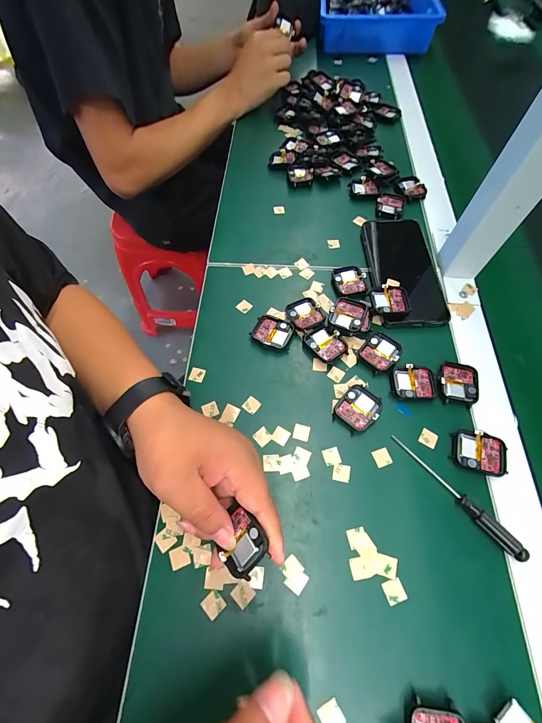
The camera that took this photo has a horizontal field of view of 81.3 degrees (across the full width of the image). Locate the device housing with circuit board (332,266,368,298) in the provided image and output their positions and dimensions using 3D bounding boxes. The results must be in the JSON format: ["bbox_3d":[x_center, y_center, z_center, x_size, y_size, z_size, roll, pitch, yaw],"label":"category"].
[{"bbox_3d":[0.098,-0.098,0.393,0.038,0.014,0.043,-2,63,-1],"label":"device housing with circuit board"}]

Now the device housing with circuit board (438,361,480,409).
[{"bbox_3d":[0.194,0.023,0.326,0.039,0.006,0.045,17,64,8],"label":"device housing with circuit board"}]

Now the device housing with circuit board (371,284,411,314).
[{"bbox_3d":[0.138,-0.068,0.366,0.042,0.019,0.034,0,63,0],"label":"device housing with circuit board"}]

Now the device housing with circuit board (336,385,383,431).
[{"bbox_3d":[0.088,0.047,0.319,0.037,0.010,0.044,38,69,17],"label":"device housing with circuit board"}]

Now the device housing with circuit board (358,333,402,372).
[{"bbox_3d":[0.120,-0.010,0.345,0.037,0.010,0.040,41,70,18],"label":"device housing with circuit board"}]

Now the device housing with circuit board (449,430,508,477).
[{"bbox_3d":[0.195,0.085,0.297,0.045,0.010,0.036,18,64,9],"label":"device housing with circuit board"}]

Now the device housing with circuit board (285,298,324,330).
[{"bbox_3d":[0.040,-0.055,0.370,0.035,0.012,0.044,-24,66,-12],"label":"device housing with circuit board"}]

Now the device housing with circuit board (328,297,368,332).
[{"bbox_3d":[0.087,-0.052,0.360,0.037,0.013,0.044,21,65,10],"label":"device housing with circuit board"}]

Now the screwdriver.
[{"bbox_3d":[0.163,0.116,0.281,0.012,0.013,0.131,-36,69,-17],"label":"screwdriver"}]

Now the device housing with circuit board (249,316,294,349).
[{"bbox_3d":[0.001,-0.032,0.361,0.044,0.012,0.036,21,65,10],"label":"device housing with circuit board"}]

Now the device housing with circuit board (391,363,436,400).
[{"bbox_3d":[0.148,0.022,0.328,0.044,0.007,0.036,6,63,3],"label":"device housing with circuit board"}]

